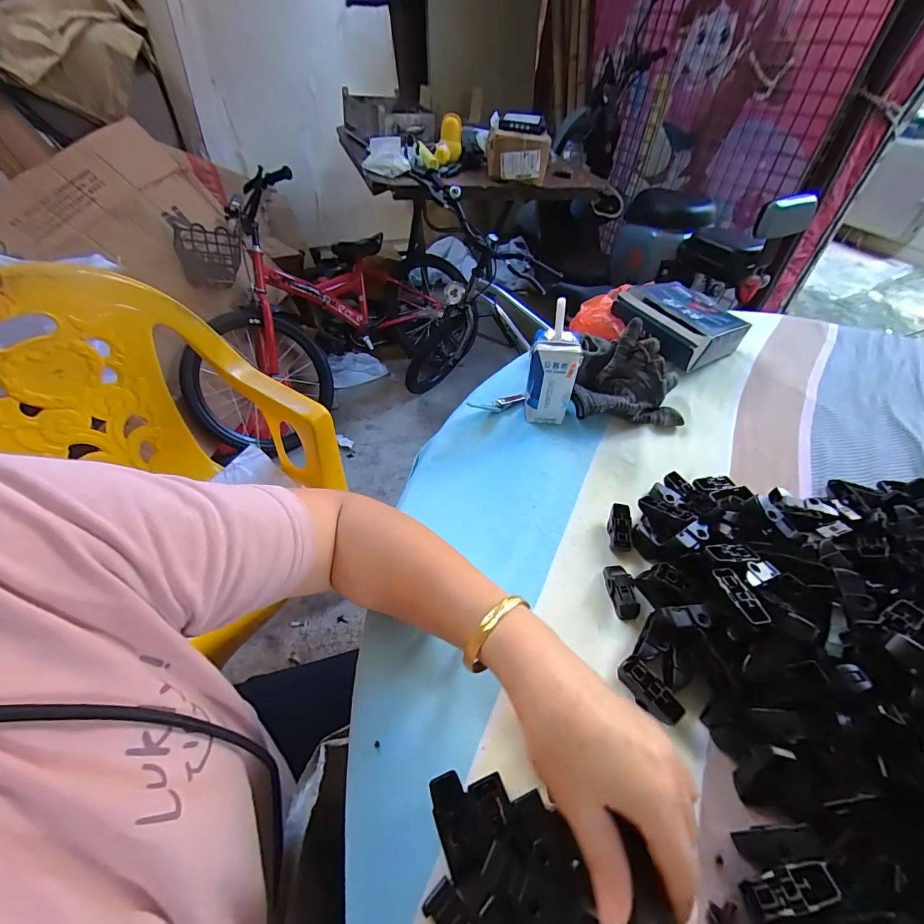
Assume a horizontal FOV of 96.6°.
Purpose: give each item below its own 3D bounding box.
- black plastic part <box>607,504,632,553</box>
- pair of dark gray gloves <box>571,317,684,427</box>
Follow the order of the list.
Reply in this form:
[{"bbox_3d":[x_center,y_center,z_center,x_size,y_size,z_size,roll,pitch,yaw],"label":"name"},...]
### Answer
[{"bbox_3d":[0.148,0.062,0.388,0.019,0.014,0.045,9,62,4],"label":"black plastic part"},{"bbox_3d":[0.202,-0.101,0.496,0.128,0.083,0.085,4,48,0],"label":"pair of dark gray gloves"}]

